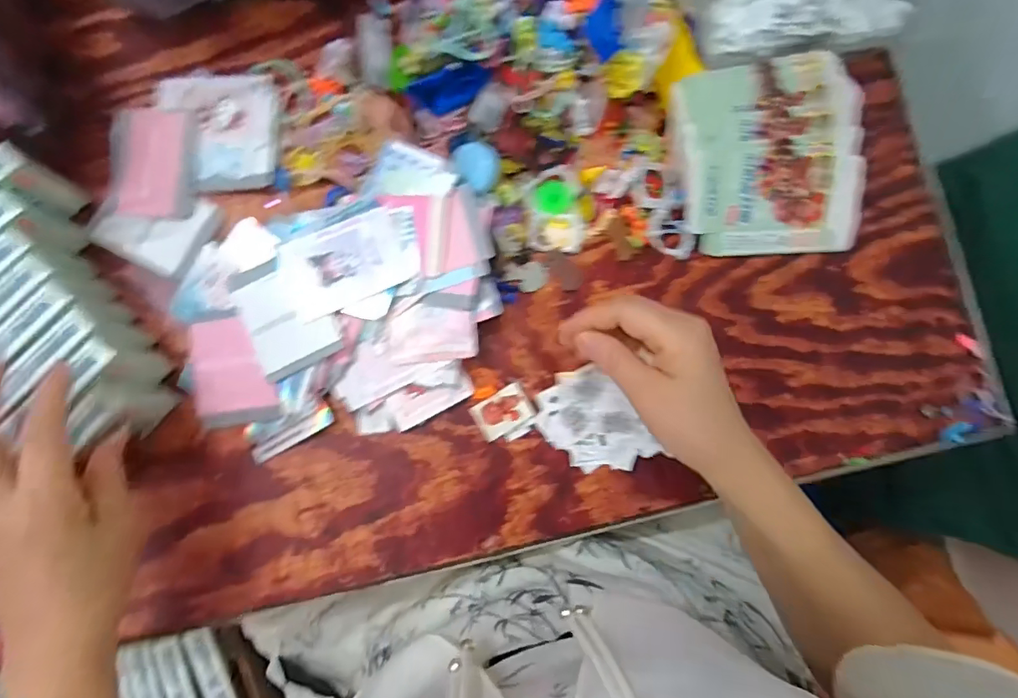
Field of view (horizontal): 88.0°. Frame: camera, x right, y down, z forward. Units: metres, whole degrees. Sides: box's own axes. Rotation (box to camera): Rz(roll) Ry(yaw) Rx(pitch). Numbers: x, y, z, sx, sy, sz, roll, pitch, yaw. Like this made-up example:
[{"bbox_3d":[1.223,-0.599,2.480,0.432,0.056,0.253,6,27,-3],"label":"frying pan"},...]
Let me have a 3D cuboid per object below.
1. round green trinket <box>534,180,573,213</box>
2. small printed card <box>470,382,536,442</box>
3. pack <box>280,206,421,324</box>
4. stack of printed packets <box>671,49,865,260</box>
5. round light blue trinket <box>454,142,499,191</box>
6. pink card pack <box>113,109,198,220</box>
[{"bbox_3d":[0.037,-0.123,0.427,0.029,0.005,0.025,10,83,-3],"label":"round green trinket"},{"bbox_3d":[-0.004,0.049,0.411,0.043,0.006,0.030,-29,87,-6],"label":"small printed card"},{"bbox_3d":[-0.117,-0.067,0.396,0.104,0.006,0.060,-21,86,-6],"label":"pack"},{"bbox_3d":[0.212,-0.147,0.420,0.148,0.013,0.150,-13,107,-4],"label":"stack of printed packets"},{"bbox_3d":[-0.024,-0.144,0.412,0.033,0.011,0.042,-17,85,-5],"label":"round light blue trinket"},{"bbox_3d":[-0.281,-0.147,0.418,0.065,0.007,0.087,1,84,-4],"label":"pink card pack"}]

